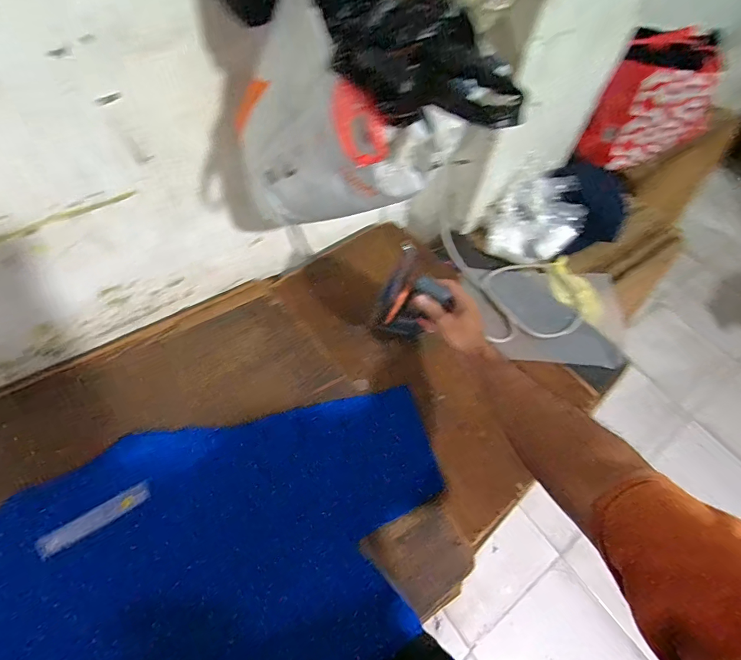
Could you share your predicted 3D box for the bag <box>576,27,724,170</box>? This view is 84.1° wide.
[{"bbox_3d":[0.679,-0.537,0.991,0.153,0.287,0.209,-32,65,-22],"label":"bag"}]

